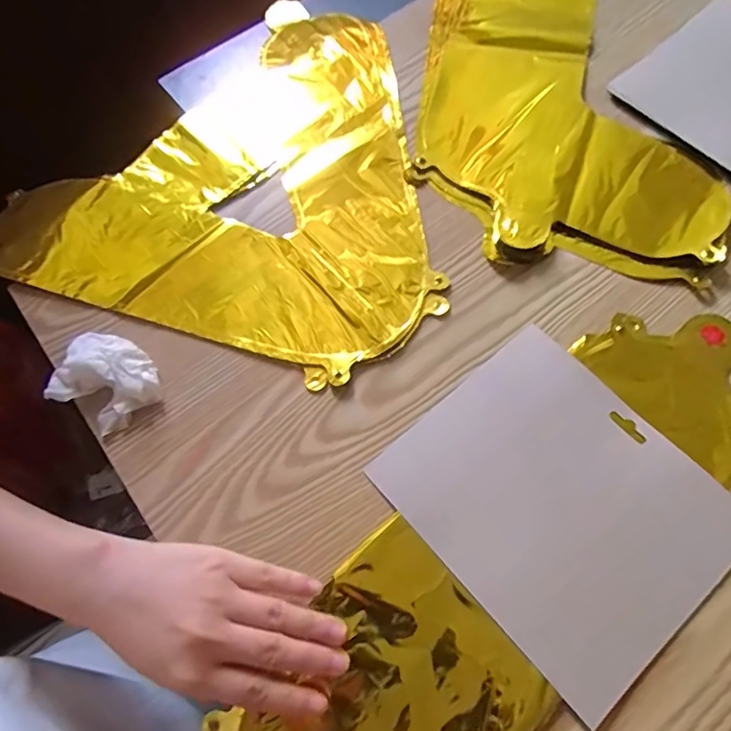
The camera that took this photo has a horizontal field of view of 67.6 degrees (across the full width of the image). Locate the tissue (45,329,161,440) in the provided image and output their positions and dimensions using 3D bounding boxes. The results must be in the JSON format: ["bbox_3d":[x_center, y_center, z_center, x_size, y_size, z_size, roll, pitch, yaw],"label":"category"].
[{"bbox_3d":[-0.185,0.008,0.386,0.075,0.023,0.060,30,72,14],"label":"tissue"}]

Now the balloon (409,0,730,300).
[{"bbox_3d":[0.176,-0.274,0.493,0.234,0.015,0.428,6,67,6],"label":"balloon"}]

